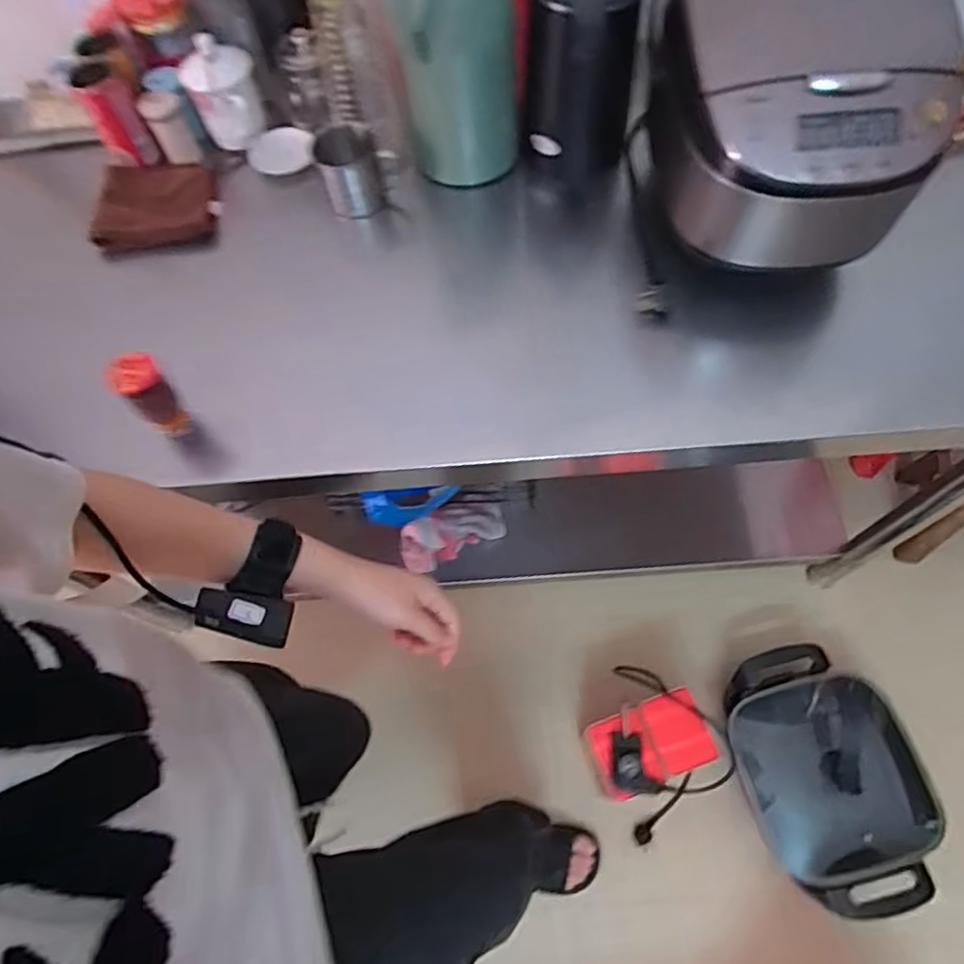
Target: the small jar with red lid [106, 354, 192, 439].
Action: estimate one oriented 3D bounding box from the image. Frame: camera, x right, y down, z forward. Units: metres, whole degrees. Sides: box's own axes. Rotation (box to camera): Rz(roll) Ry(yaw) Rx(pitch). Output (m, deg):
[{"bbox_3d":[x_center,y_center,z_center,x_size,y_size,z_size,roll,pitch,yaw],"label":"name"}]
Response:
[{"bbox_3d":[-0.336,-0.088,0.640,0.040,0.096,0.046,41,74,20],"label":"small jar with red lid"}]

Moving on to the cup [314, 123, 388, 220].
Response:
[{"bbox_3d":[-0.170,-0.397,0.803,0.069,0.084,0.067,-1,65,3],"label":"cup"}]

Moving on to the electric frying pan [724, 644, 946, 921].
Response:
[{"bbox_3d":[0.645,0.503,1.104,0.338,0.197,0.408,-12,65,-2],"label":"electric frying pan"}]

